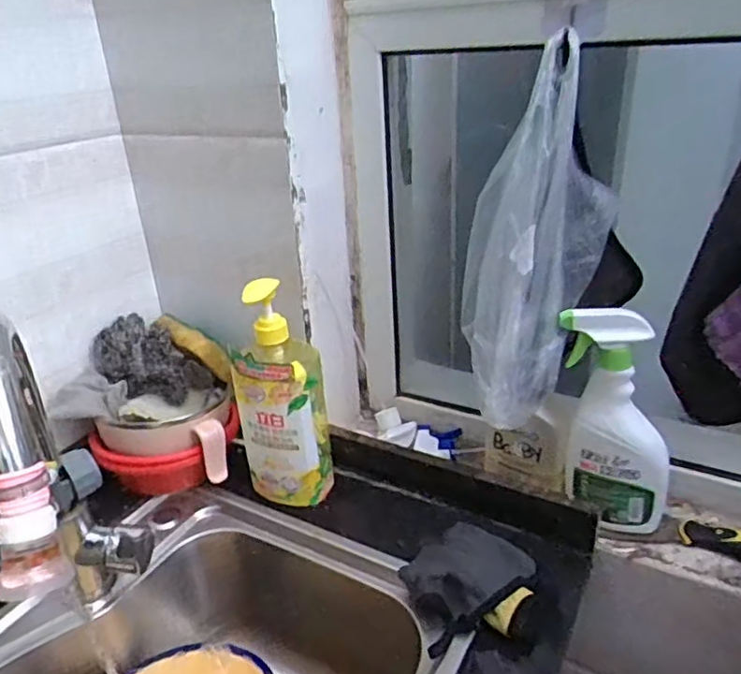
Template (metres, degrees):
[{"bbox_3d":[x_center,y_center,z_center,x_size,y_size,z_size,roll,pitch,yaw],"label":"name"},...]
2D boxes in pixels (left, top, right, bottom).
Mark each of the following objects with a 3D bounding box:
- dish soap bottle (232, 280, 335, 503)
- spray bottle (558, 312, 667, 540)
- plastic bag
[{"bbox_3d":[-0.098,0.067,0.681,0.088,0.257,0.066,12,31,28],"label":"dish soap bottle"},{"bbox_3d":[0.248,0.088,0.623,0.116,0.227,0.064,19,34,37],"label":"spray bottle"},{"bbox_3d":[0.157,-0.082,0.584,0.135,0.317,0.106,4,28,15],"label":"plastic bag"}]

